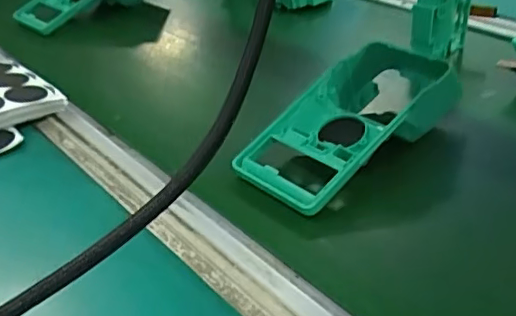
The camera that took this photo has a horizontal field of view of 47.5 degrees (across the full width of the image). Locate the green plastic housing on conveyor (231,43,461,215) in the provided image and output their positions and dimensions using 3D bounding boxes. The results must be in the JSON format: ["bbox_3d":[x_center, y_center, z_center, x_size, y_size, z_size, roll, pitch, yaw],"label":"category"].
[{"bbox_3d":[0.064,-0.029,0.431,0.155,0.058,0.082,-27,39,-31],"label":"green plastic housing on conveyor"}]

